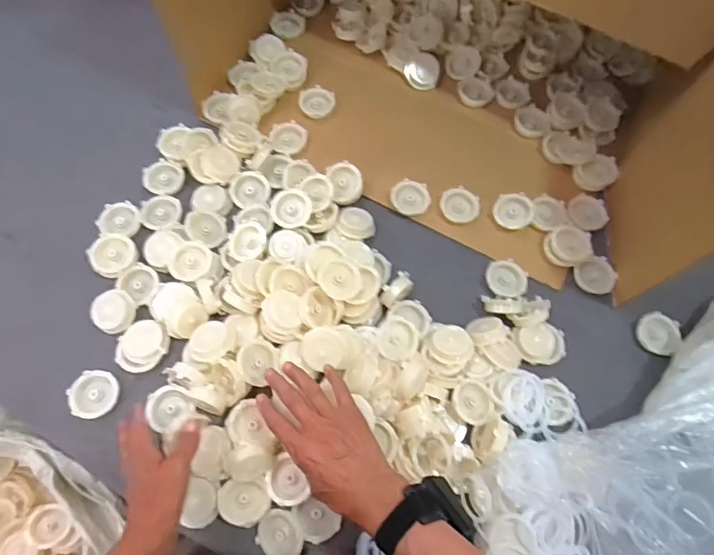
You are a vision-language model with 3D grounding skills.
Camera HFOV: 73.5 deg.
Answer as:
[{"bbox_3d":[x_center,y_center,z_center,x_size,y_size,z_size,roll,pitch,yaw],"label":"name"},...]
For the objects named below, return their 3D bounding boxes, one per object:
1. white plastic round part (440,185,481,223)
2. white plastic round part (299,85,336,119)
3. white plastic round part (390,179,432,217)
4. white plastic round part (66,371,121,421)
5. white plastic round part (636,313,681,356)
[{"bbox_3d":[0.159,-0.110,0.739,0.059,0.010,0.056,14,83,5],"label":"white plastic round part"},{"bbox_3d":[-0.067,-0.291,0.793,0.056,0.011,0.053,1,69,-2],"label":"white plastic round part"},{"bbox_3d":[0.082,-0.122,0.736,0.060,0.022,0.053,1,69,-2],"label":"white plastic round part"},{"bbox_3d":[-0.332,0.146,0.601,0.056,0.020,0.057,1,69,-2],"label":"white plastic round part"},{"bbox_3d":[0.437,0.081,0.691,0.055,0.012,0.057,9,86,7],"label":"white plastic round part"}]

